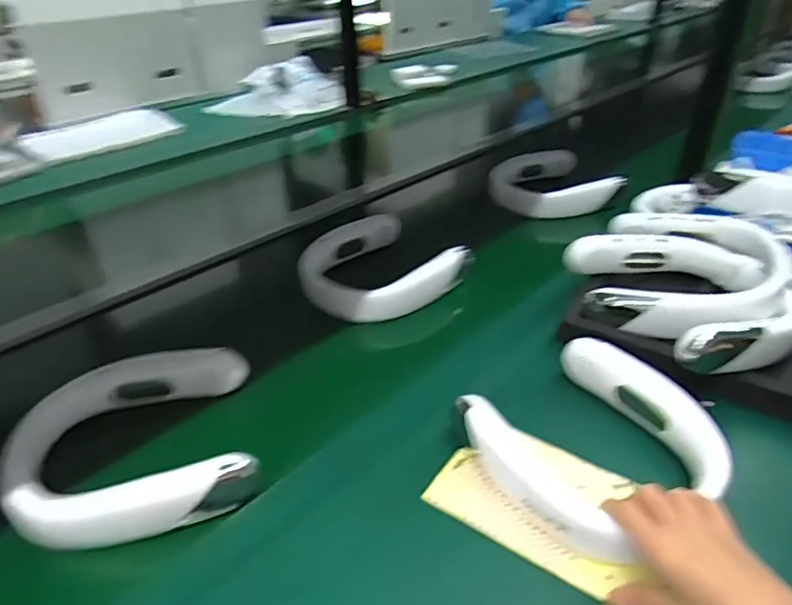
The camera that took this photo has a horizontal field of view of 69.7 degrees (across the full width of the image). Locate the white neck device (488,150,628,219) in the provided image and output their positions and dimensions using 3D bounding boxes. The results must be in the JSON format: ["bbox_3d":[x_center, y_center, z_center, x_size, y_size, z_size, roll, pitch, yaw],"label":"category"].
[{"bbox_3d":[0.277,-0.208,1.011,0.179,0.060,0.192,0,34,0],"label":"white neck device"}]

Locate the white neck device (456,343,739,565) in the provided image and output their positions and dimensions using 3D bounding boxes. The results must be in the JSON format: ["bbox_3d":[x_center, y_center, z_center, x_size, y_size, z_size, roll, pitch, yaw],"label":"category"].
[{"bbox_3d":[0.174,0.121,0.497,0.183,0.051,0.189,-22,40,-29],"label":"white neck device"}]

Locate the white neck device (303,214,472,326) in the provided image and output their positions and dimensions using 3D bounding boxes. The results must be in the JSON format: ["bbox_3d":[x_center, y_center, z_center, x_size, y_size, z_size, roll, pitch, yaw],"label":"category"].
[{"bbox_3d":[-0.032,-0.052,0.788,0.198,0.048,0.197,-26,42,-33],"label":"white neck device"}]

